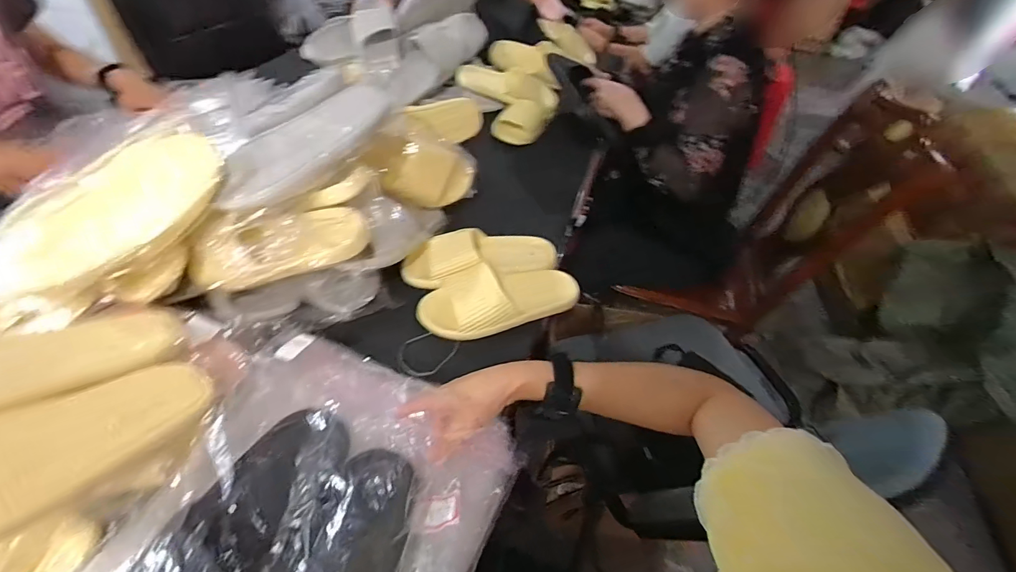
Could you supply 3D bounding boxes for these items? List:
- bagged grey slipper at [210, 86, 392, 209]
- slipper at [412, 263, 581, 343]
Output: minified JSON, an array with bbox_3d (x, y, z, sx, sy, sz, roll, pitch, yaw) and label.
[{"bbox_3d":[-0.265,-0.188,0.575,0.090,0.059,0.256,34,66,23],"label":"bagged grey slipper"},{"bbox_3d":[-0.006,0.009,0.652,0.245,0.059,0.105,-9,49,-15],"label":"slipper"}]

